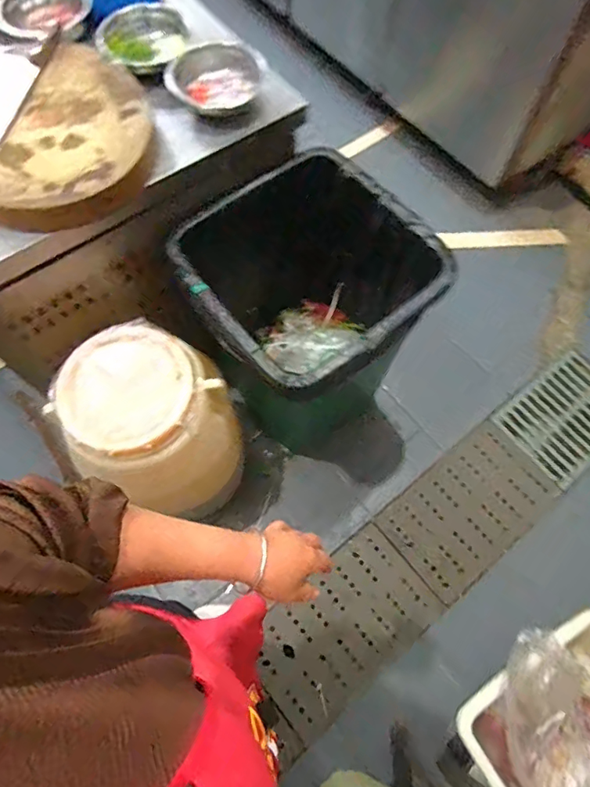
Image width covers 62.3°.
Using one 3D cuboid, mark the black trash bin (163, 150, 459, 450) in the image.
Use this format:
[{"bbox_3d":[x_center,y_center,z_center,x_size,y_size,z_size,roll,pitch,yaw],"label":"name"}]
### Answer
[{"bbox_3d":[0.021,-0.179,1.284,0.504,0.671,0.514,-41,73,-15],"label":"black trash bin"}]

